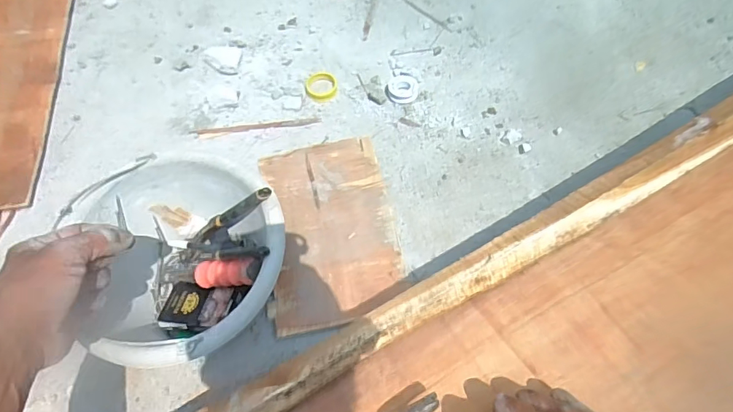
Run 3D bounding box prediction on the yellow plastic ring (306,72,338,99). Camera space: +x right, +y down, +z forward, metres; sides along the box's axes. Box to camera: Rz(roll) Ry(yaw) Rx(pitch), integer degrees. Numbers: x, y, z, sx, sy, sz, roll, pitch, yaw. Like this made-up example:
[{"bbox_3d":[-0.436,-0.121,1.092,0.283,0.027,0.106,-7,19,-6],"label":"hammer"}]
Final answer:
[{"bbox_3d":[-0.080,-0.215,0.861,0.054,0.014,0.056,-2,60,3],"label":"yellow plastic ring"}]

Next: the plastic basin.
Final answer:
[{"bbox_3d":[-0.206,0.081,0.618,0.222,0.176,0.253,-22,61,-8],"label":"plastic basin"}]

